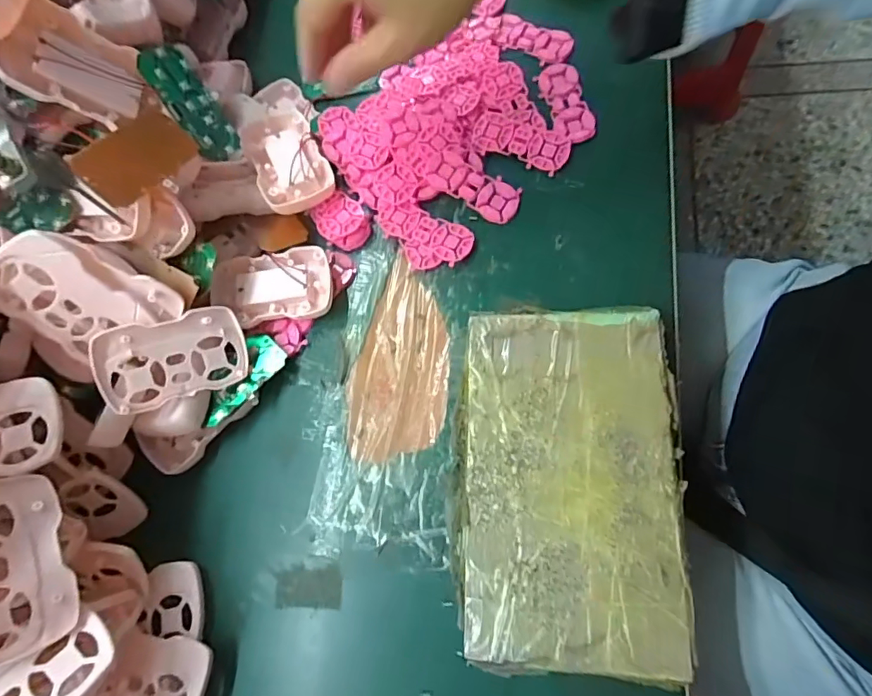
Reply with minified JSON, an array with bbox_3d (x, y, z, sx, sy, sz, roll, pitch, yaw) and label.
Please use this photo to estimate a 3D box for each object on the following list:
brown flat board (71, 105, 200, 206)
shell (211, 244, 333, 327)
[{"bbox_3d":[-0.187,-0.121,0.313,0.039,0.004,0.072,43,53,-22],"label":"brown flat board"},{"bbox_3d":[-0.123,-0.047,0.372,0.087,0.011,0.055,-5,75,1],"label":"shell"}]

